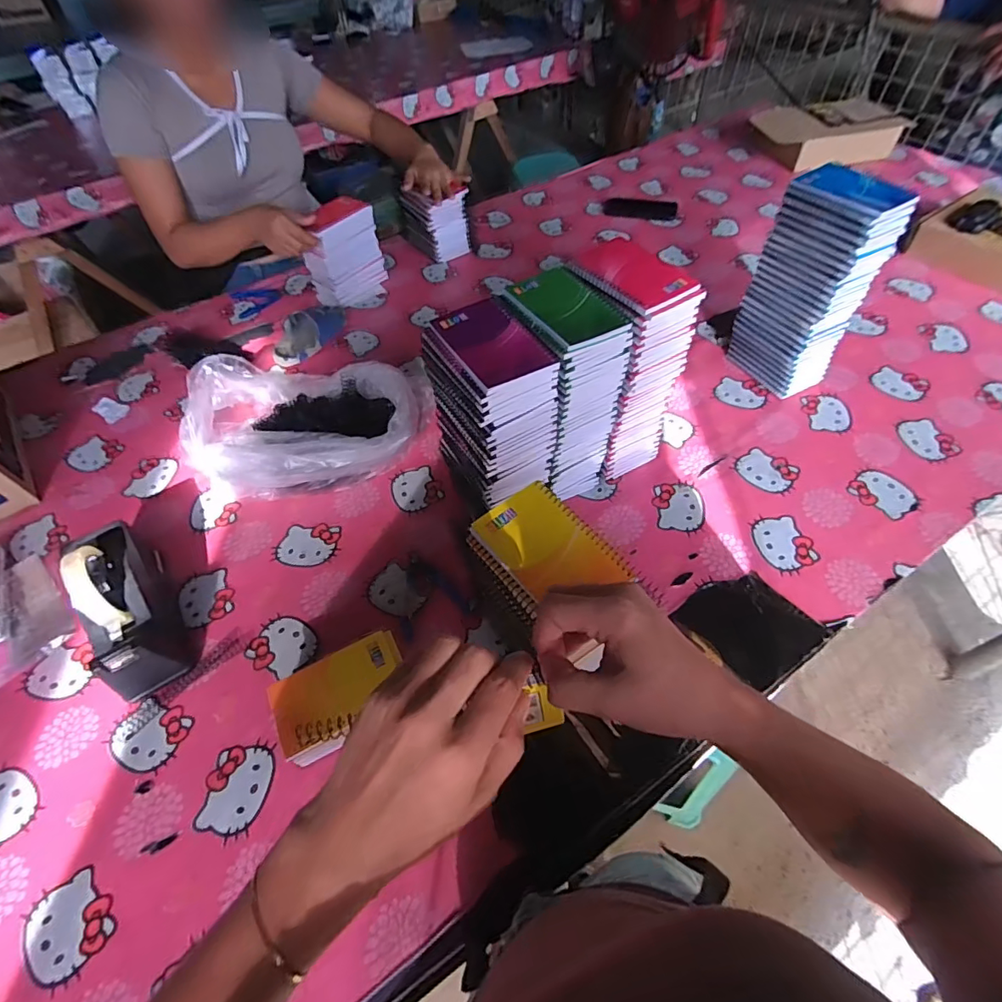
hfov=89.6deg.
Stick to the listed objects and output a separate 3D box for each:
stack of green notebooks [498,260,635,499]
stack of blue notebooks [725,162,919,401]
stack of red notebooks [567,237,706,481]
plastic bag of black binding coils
[{"bbox_3d":[0.075,-0.122,0.648,0.097,0.283,0.124,-30,57,-17],"label":"stack of green notebooks"},{"bbox_3d":[0.457,-0.310,0.754,0.099,0.285,0.137,-22,55,-11],"label":"stack of blue notebooks"},{"bbox_3d":[0.158,-0.171,0.686,0.099,0.296,0.133,-29,57,-16],"label":"stack of red notebooks"},{"bbox_3d":[-0.297,-0.126,0.779,0.336,0.114,0.234,-9,53,-3],"label":"plastic bag of black binding coils"}]

